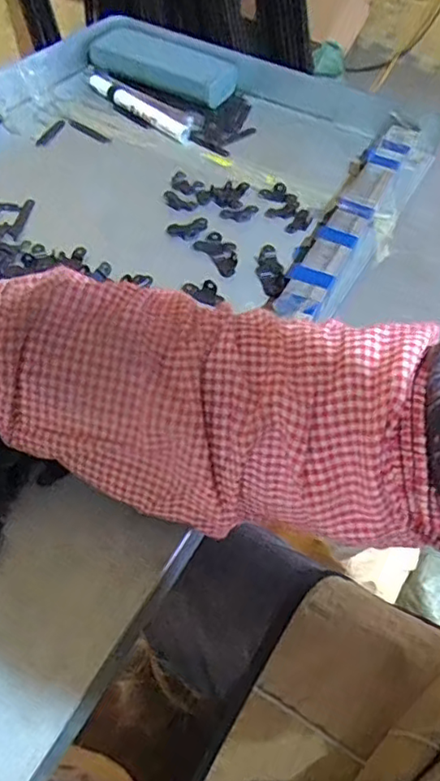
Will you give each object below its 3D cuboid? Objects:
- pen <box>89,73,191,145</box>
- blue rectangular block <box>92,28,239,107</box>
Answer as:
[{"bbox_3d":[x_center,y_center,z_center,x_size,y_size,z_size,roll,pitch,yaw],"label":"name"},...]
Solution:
[{"bbox_3d":[-0.084,-0.293,0.620,0.145,0.013,0.023,38,58,22],"label":"pen"},{"bbox_3d":[-0.059,-0.352,0.653,0.162,0.034,0.049,25,54,14],"label":"blue rectangular block"}]

